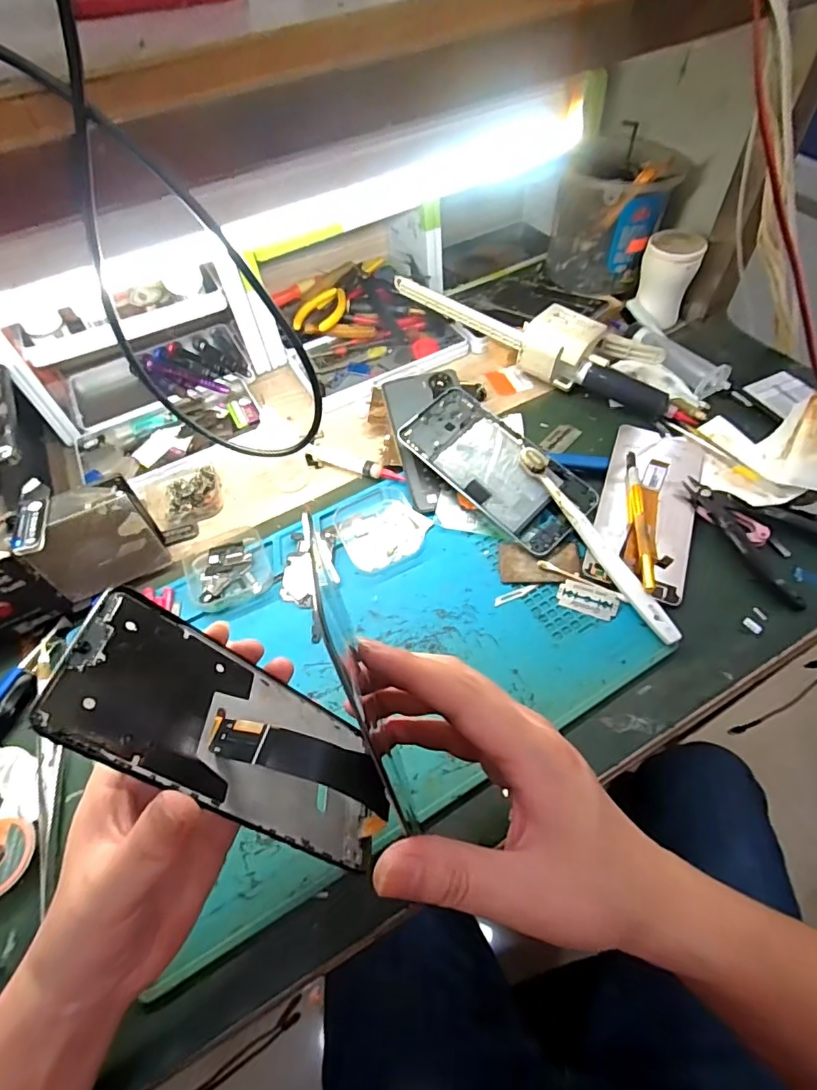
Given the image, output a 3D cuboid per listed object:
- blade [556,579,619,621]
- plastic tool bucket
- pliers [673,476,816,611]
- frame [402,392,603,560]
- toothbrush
[{"bbox_3d":[0.132,0.040,0.386,0.042,0.004,0.023,18,69,20],"label":"blade"},{"bbox_3d":[0.214,-0.353,0.562,0.113,0.114,0.109,16,58,15],"label":"plastic tool bucket"},{"bbox_3d":[0.266,-0.014,0.403,0.074,0.012,0.114,-38,61,-20],"label":"pliers"},{"bbox_3d":[0.071,-0.066,0.445,0.075,0.010,0.168,-43,71,-14],"label":"frame"},{"bbox_3d":[0.139,-0.005,0.399,0.017,0.023,0.182,-23,57,-11],"label":"toothbrush"}]

